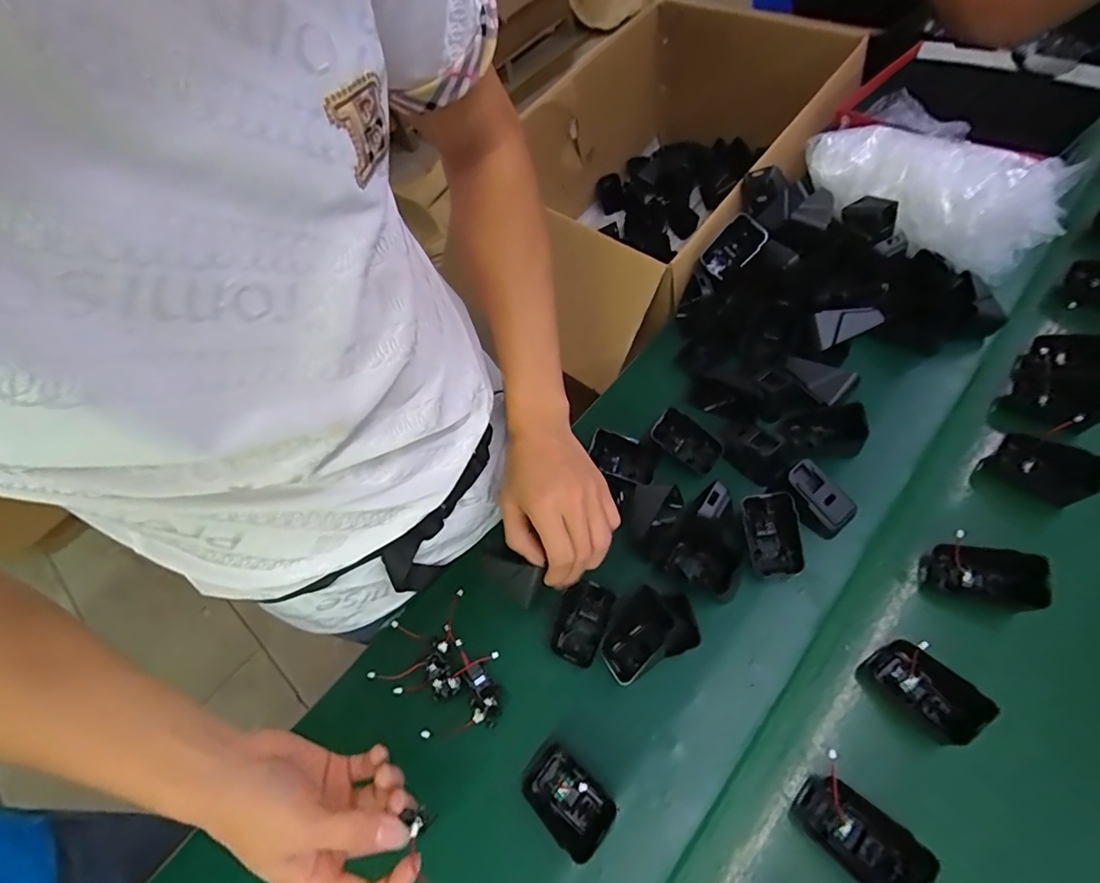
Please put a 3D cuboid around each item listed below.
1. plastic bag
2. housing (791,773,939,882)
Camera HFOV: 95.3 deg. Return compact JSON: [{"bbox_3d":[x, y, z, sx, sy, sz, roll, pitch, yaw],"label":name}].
[{"bbox_3d":[0.417,-0.289,0.548,0.116,0.075,0.247,-41,62,-14],"label":"plastic bag"},{"bbox_3d":[0.208,0.267,0.338,0.046,0.024,0.077,-43,35,-14],"label":"housing"}]

